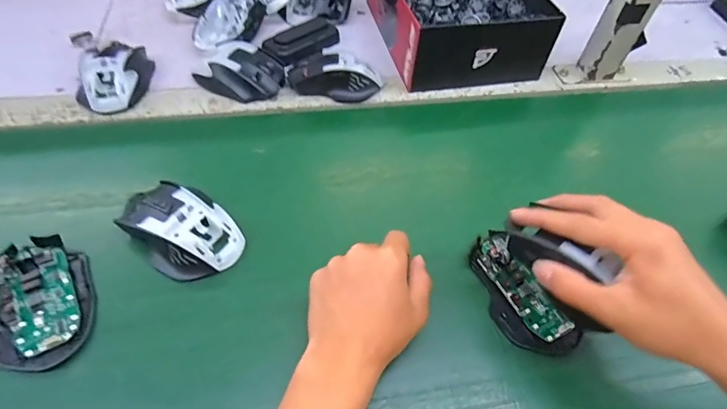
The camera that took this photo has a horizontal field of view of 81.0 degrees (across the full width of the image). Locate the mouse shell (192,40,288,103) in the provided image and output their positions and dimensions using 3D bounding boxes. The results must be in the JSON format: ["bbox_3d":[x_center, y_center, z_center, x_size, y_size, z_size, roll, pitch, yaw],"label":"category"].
[{"bbox_3d":[-0.151,-0.164,0.522,0.108,0.036,0.070,19,54,10],"label":"mouse shell"}]

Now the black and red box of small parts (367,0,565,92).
[{"bbox_3d":[0.124,-0.272,0.592,0.192,0.082,0.250,-8,54,-10],"label":"black and red box of small parts"}]

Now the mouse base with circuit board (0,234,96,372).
[{"bbox_3d":[-0.260,0.076,0.342,0.071,0.018,0.115,-17,56,-16],"label":"mouse base with circuit board"}]

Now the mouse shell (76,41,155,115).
[{"bbox_3d":[-0.296,-0.155,0.505,0.074,0.037,0.109,-2,53,-6],"label":"mouse shell"}]

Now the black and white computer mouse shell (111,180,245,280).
[{"bbox_3d":[-0.163,0.018,0.383,0.109,0.036,0.073,33,58,20],"label":"black and white computer mouse shell"}]

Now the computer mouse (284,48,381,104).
[{"bbox_3d":[-0.036,-0.163,0.530,0.117,0.038,0.065,12,53,5],"label":"computer mouse"}]

